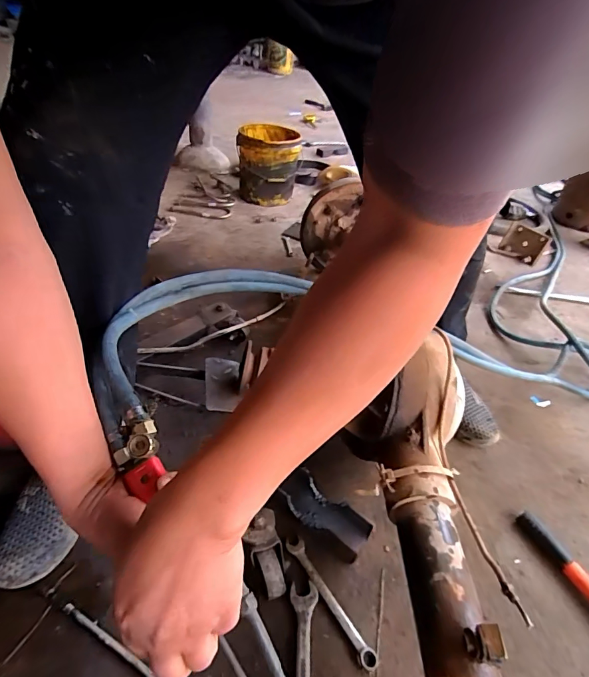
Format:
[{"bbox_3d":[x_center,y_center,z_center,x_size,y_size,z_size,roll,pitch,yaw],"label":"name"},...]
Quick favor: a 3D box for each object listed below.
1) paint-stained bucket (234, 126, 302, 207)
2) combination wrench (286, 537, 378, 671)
[{"bbox_3d":[-0.111,-0.725,1.733,0.252,0.255,0.279,2,40,-4],"label":"paint-stained bucket"},{"bbox_3d":[0.052,0.395,0.623,0.028,0.008,0.204,-20,46,-28],"label":"combination wrench"}]

